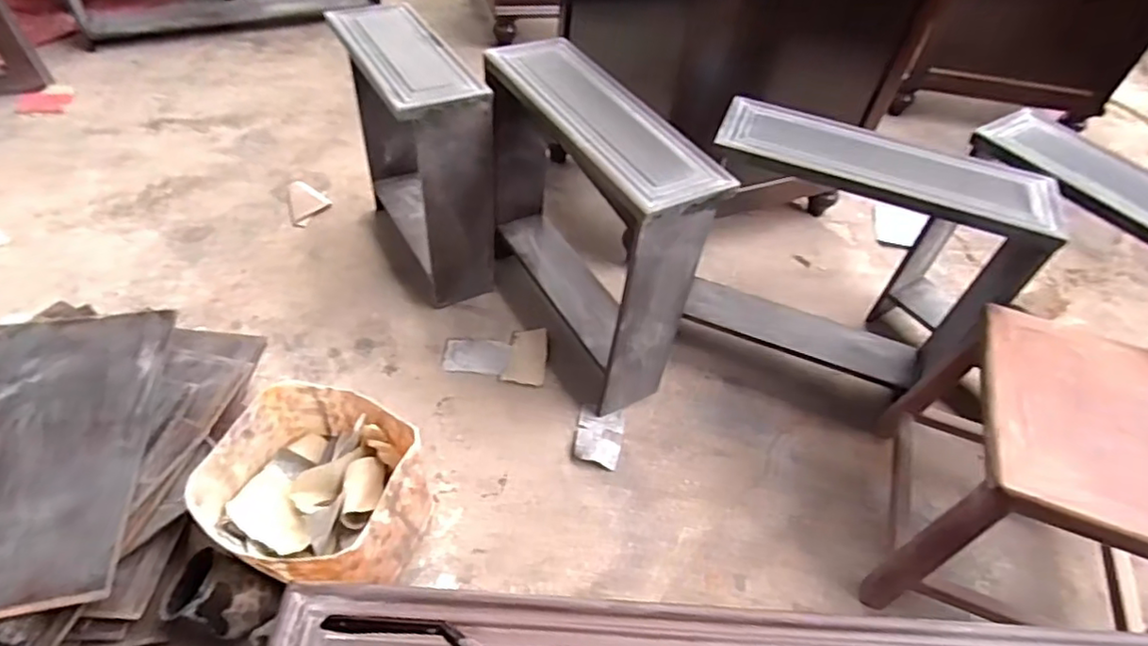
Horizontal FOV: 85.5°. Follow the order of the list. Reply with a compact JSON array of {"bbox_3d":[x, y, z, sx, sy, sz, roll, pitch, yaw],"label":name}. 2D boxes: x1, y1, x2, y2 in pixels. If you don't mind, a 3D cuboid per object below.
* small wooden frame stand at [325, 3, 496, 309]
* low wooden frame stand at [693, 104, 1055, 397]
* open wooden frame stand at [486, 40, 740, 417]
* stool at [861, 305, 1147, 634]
[{"bbox_3d":[-0.250,-0.283,1.042,0.146,0.350,0.344,-20,53,-23],"label":"small wooden frame stand"},{"bbox_3d":[0.384,-0.085,0.917,0.401,0.372,0.142,27,51,17],"label":"low wooden frame stand"},{"bbox_3d":[0.017,-0.150,0.962,0.160,0.393,0.425,-21,54,-24],"label":"open wooden frame stand"},{"bbox_3d":[0.568,0.193,0.748,0.295,0.253,0.283,16,48,8],"label":"stool"}]

